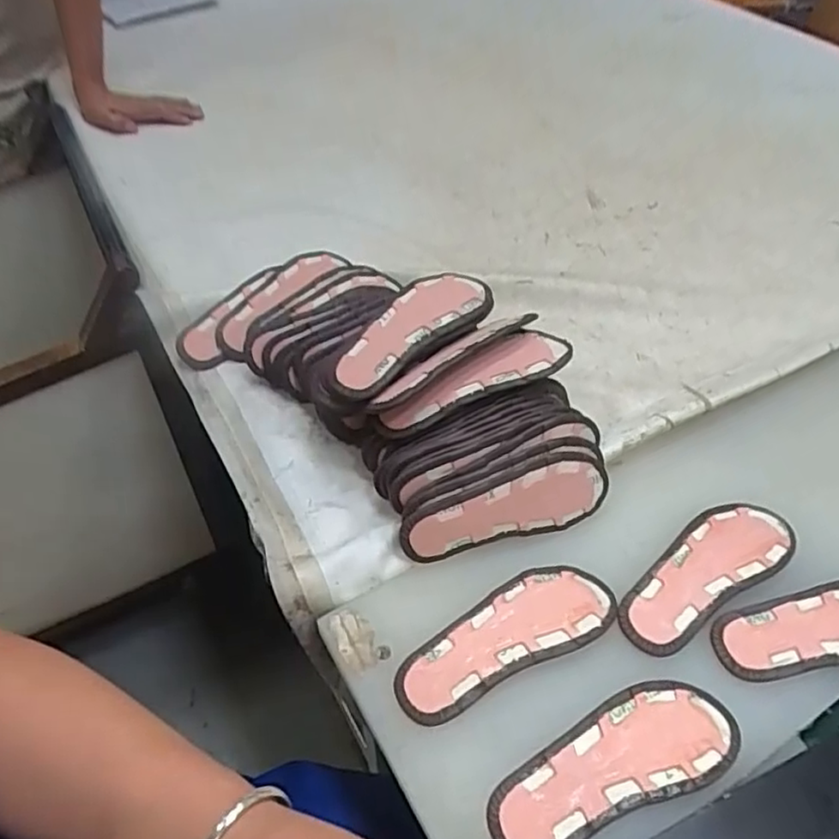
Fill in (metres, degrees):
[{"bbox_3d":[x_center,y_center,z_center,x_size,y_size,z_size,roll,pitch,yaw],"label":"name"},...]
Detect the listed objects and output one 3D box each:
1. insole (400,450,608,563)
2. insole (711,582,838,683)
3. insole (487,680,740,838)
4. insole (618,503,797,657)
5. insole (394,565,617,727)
[{"bbox_3d":[0.072,0.070,0.522,0.174,0.063,0.010,-13,23,-11],"label":"insole"},{"bbox_3d":[0.305,0.156,0.483,0.172,0.008,0.064,-7,49,-5],"label":"insole"},{"bbox_3d":[0.127,0.224,0.422,0.176,0.009,0.064,-21,52,-16],"label":"insole"},{"bbox_3d":[0.227,0.118,0.513,0.177,0.004,0.064,-29,55,-22],"label":"insole"},{"bbox_3d":[0.063,0.158,0.479,0.175,0.010,0.064,-22,52,-16],"label":"insole"}]

